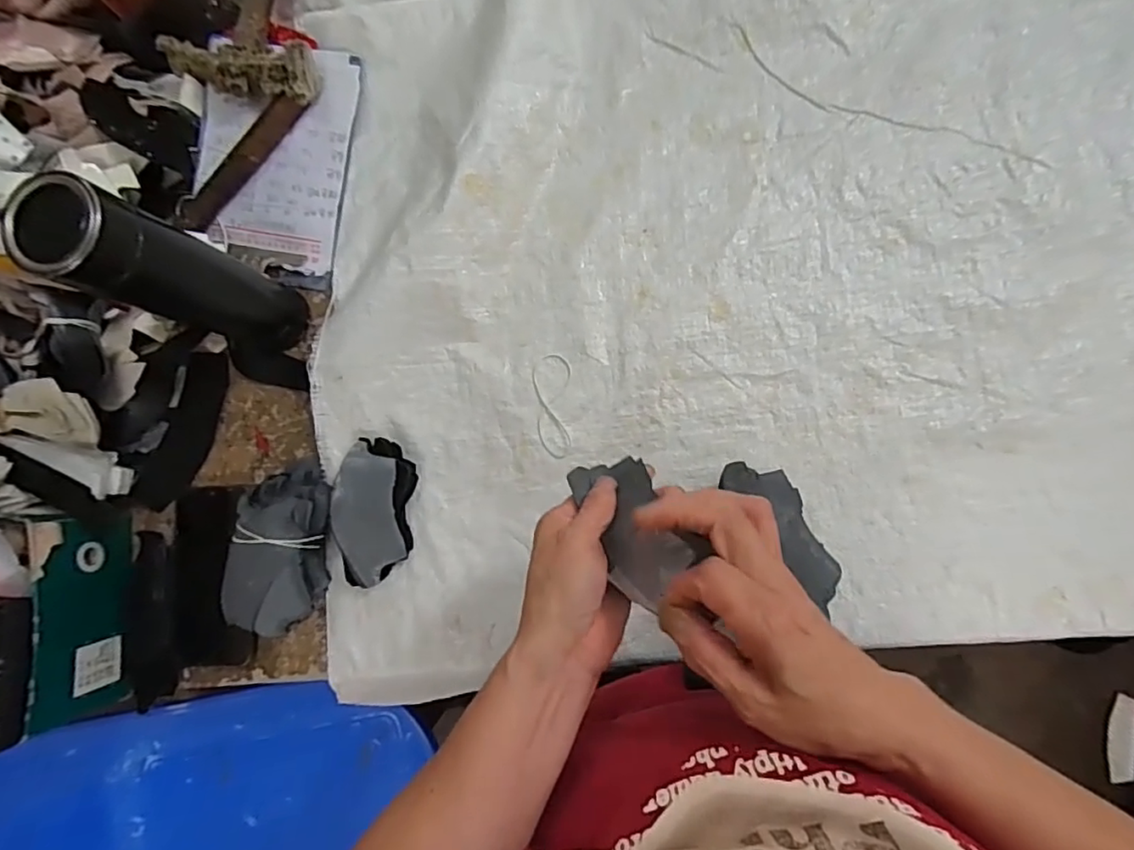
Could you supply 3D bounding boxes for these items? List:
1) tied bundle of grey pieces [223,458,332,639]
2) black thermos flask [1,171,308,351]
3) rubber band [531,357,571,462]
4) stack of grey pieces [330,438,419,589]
[{"bbox_3d":[-0.249,0.105,0.507,0.077,0.057,0.141,7,86,7],"label":"tied bundle of grey pieces"},{"bbox_3d":[-0.292,-0.112,0.439,0.061,0.205,0.060,24,89,8],"label":"black thermos flask"},{"bbox_3d":[-0.012,-0.017,0.514,0.034,0.004,0.094,-6,85,6],"label":"rubber band"},{"bbox_3d":[-0.171,0.077,0.509,0.063,0.037,0.125,6,86,7],"label":"stack of grey pieces"}]

